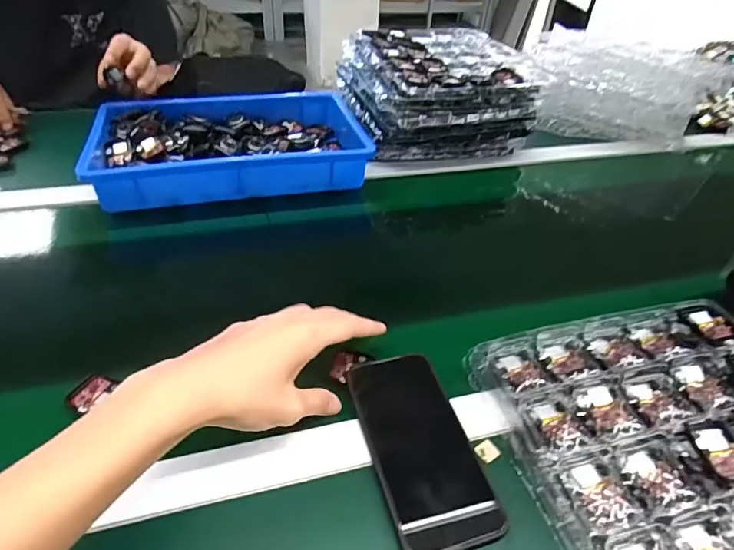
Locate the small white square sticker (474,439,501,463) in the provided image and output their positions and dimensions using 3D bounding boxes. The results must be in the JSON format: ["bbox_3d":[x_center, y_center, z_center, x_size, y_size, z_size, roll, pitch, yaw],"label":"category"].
[{"bbox_3d":[0.097,0.141,0.385,0.018,0.004,0.017,-22,39,-26],"label":"small white square sticker"}]

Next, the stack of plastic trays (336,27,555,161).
[{"bbox_3d":[0.119,-0.320,0.832,0.286,0.131,0.271,-10,42,-16],"label":"stack of plastic trays"}]

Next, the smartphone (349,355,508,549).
[{"bbox_3d":[0.042,0.131,0.378,0.077,0.012,0.159,-8,48,-15],"label":"smartphone"}]

